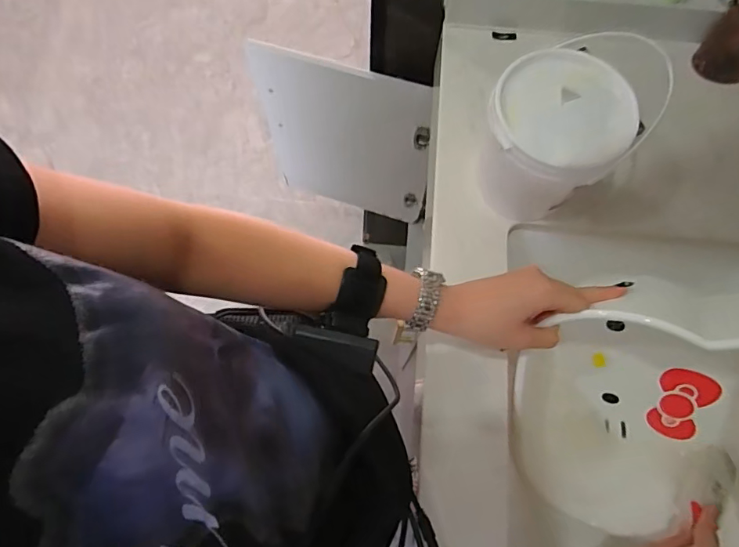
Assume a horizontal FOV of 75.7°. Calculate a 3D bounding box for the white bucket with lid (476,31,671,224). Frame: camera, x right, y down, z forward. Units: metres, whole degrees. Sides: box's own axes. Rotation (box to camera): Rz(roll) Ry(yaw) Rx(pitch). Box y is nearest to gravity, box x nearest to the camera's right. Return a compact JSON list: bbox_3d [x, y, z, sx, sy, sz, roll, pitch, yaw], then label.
[{"bbox_3d":[0.171,-0.127,0.482,0.114,0.135,0.115,0,72,-1],"label":"white bucket with lid"}]

